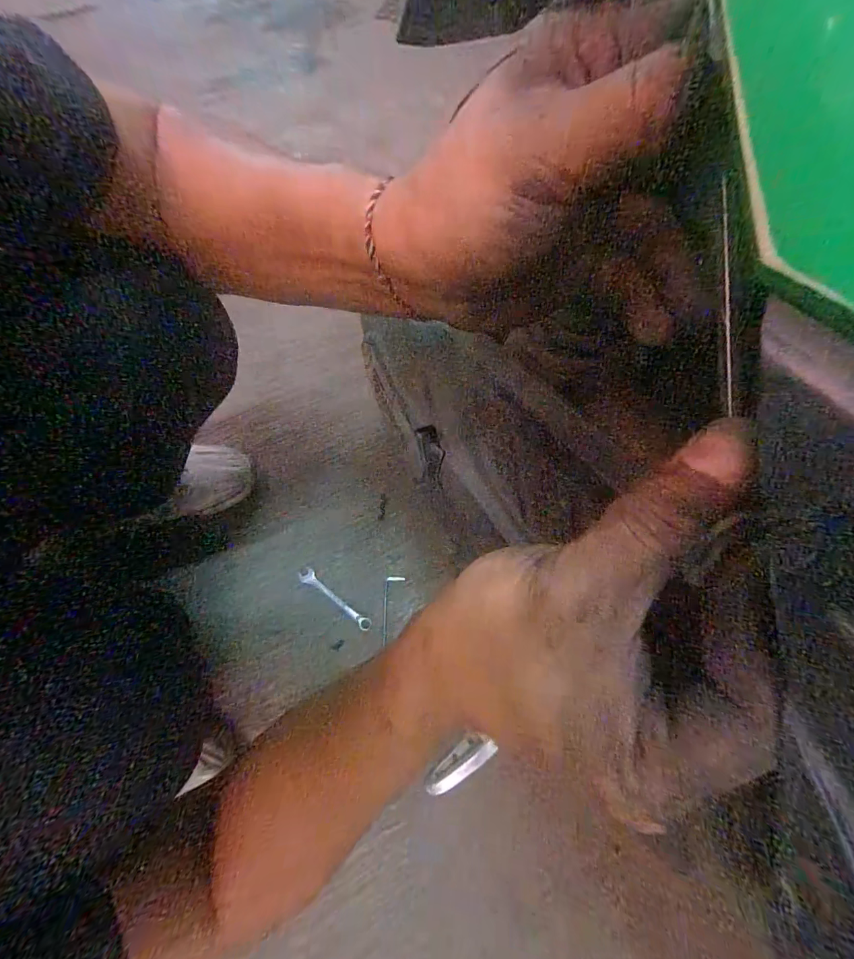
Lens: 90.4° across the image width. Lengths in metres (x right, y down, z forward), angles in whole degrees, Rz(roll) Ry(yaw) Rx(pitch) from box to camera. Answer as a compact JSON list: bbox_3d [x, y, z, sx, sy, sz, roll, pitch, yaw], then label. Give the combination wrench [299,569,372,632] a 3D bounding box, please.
[{"bbox_3d":[-0.119,0.156,0.553,0.117,0.004,0.019,33,57,16],"label":"combination wrench"}]

